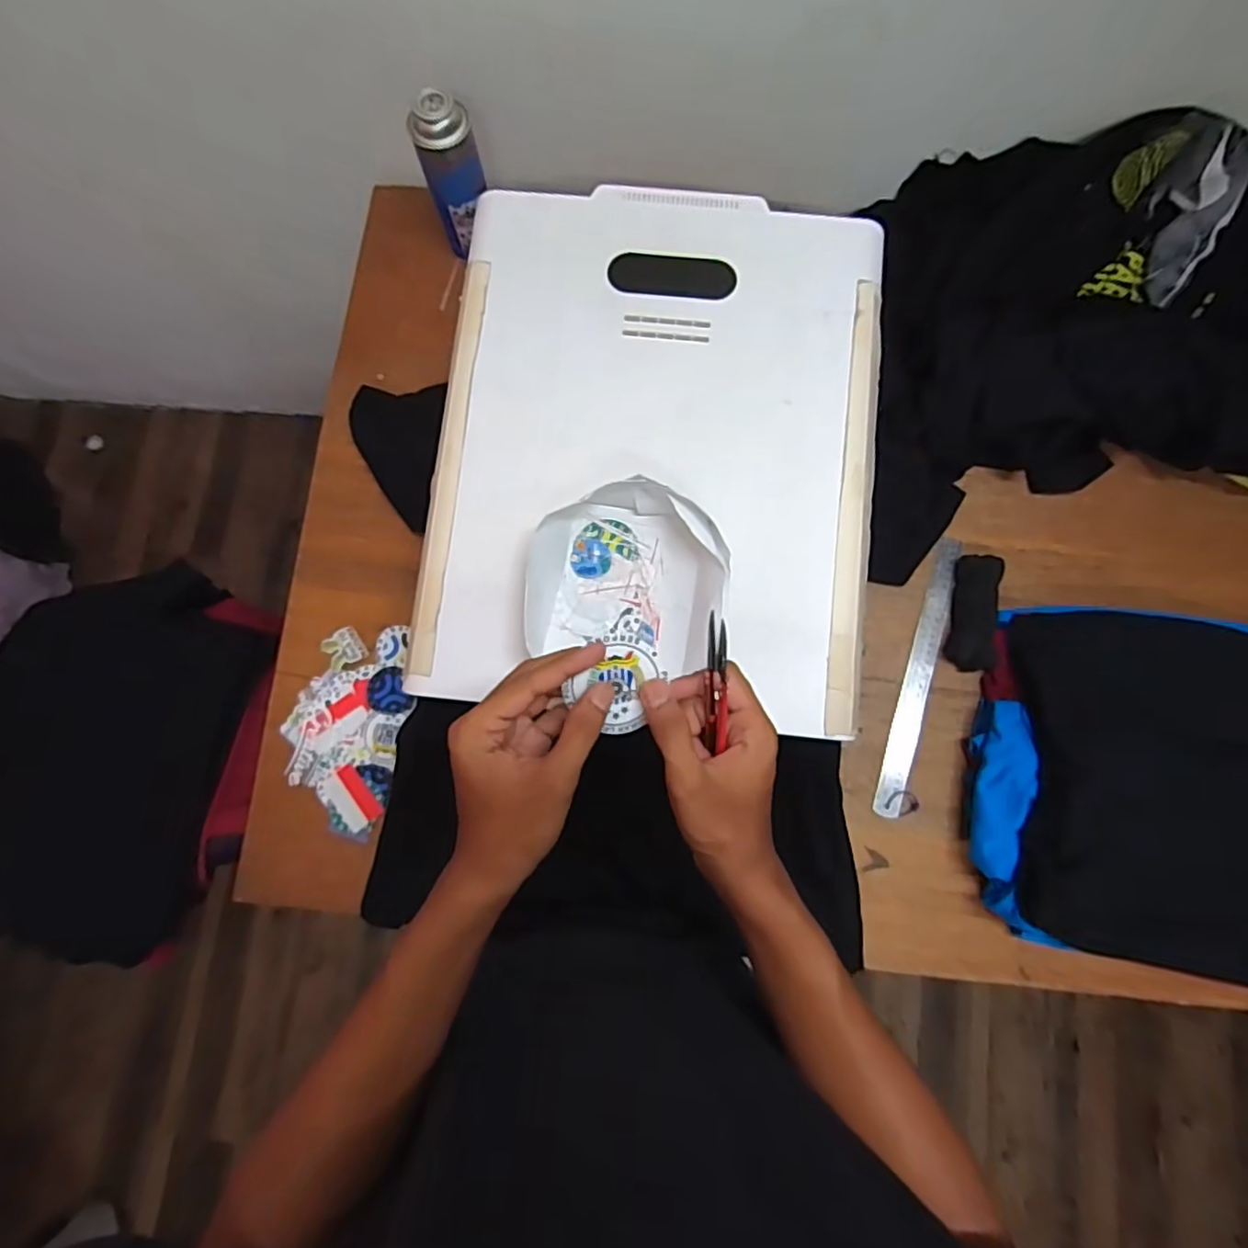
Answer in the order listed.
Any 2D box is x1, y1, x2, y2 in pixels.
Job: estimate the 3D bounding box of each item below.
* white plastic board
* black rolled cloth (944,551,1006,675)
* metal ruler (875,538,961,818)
[{"bbox_3d":[0.030,-0.171,0.587,0.392,0.017,0.495,6,83,3],"label":"white plastic board"},{"bbox_3d":[0.392,-0.012,0.706,0.044,0.032,0.128,11,80,2],"label":"black rolled cloth"},{"bbox_3d":[0.332,0.056,0.710,0.031,0.006,0.319,16,81,13],"label":"metal ruler"}]

